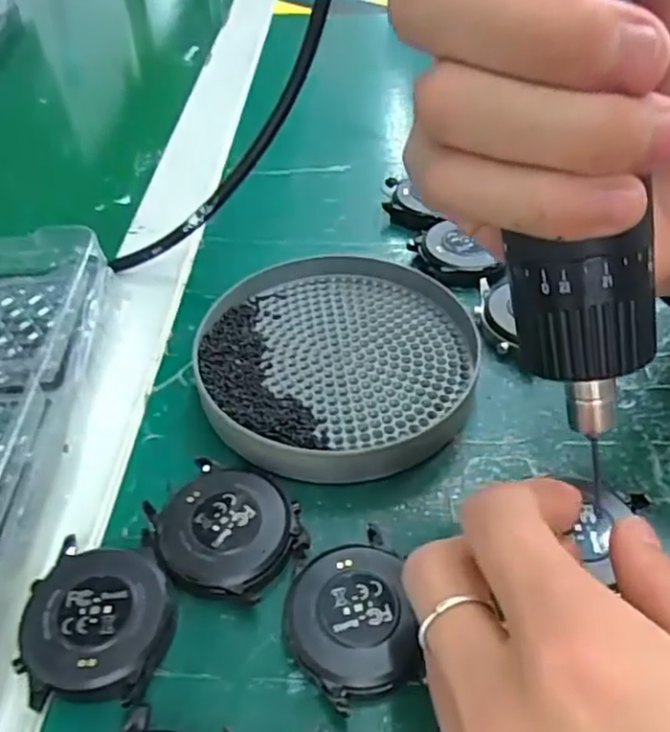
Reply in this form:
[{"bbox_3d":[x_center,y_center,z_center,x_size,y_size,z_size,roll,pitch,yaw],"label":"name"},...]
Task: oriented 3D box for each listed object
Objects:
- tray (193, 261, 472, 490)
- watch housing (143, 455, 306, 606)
[{"bbox_3d":[0.001,-0.003,0.279,0.110,0.018,0.115,3,45,5],"label":"tray"},{"bbox_3d":[-0.036,0.055,0.226,0.049,0.009,0.044,34,55,30],"label":"watch housing"}]

